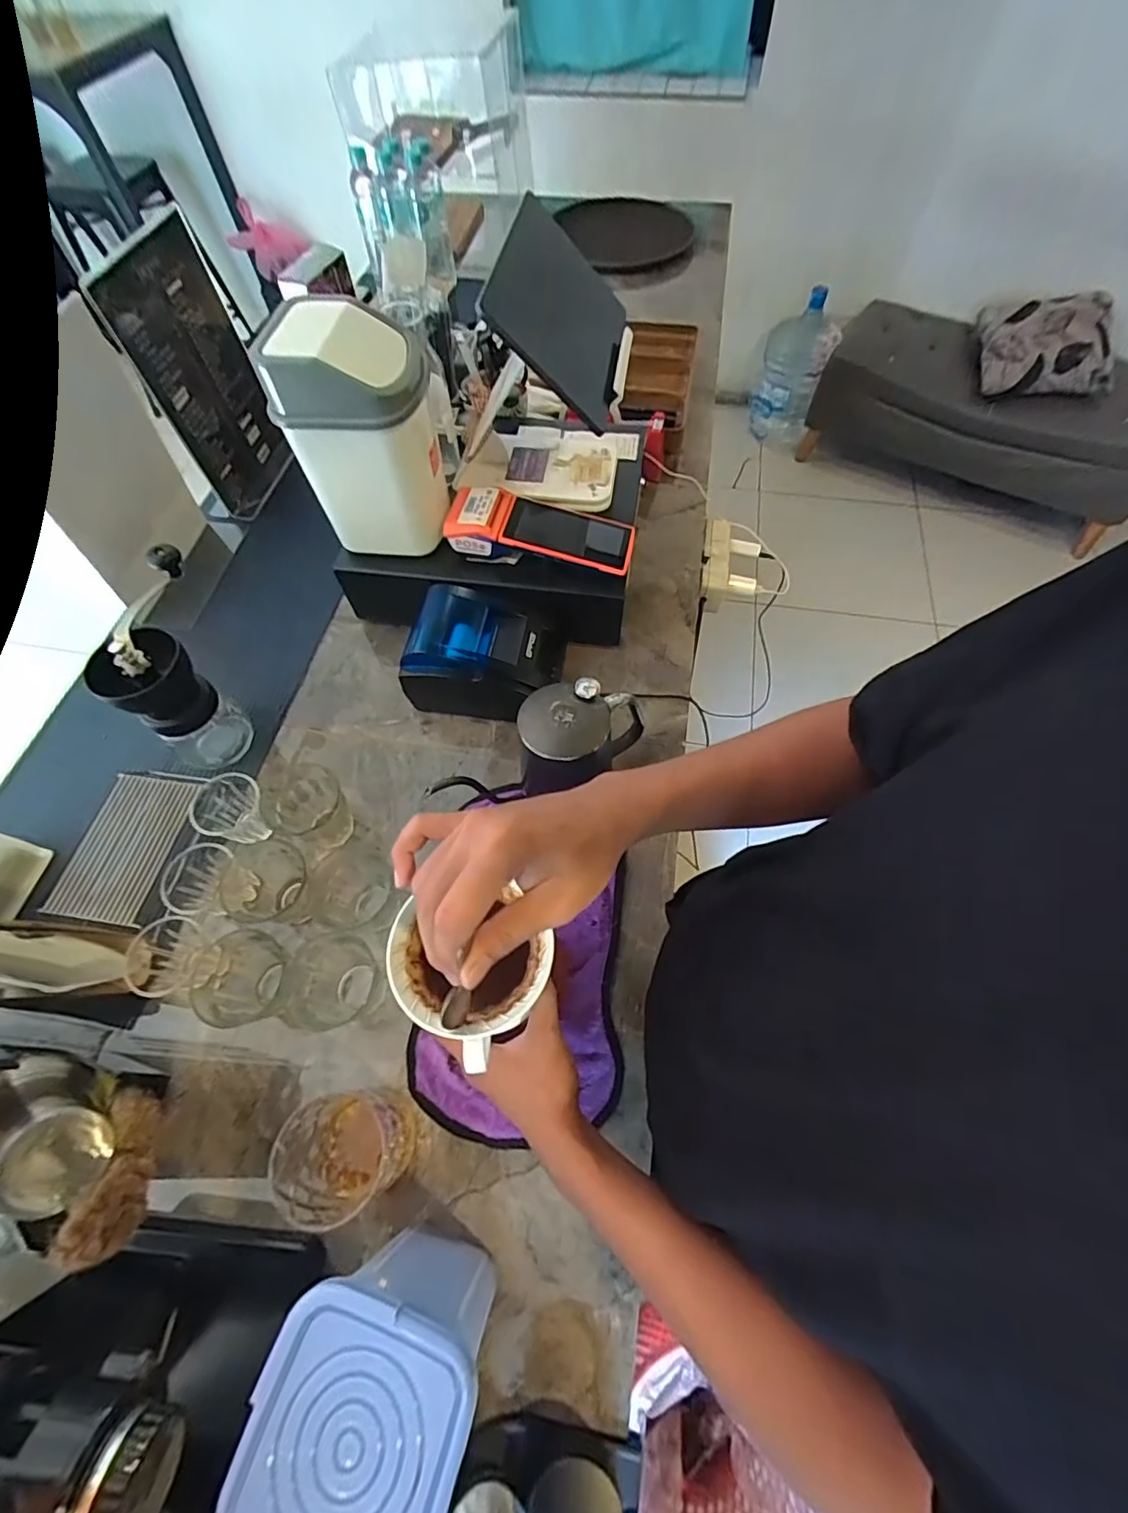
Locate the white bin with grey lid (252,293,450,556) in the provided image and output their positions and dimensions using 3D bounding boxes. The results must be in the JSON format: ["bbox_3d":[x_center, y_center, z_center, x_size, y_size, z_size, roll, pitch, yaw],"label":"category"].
[{"bbox_3d":[-0.204,-0.340,0.590,0.125,0.205,0.124,8,62,5],"label":"white bin with grey lid"}]

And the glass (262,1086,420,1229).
[{"bbox_3d":[-0.181,0.318,0.447,0.094,0.083,0.084,-11,62,-5],"label":"glass"}]

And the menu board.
[{"bbox_3d":[-0.495,-0.515,0.770,0.019,0.308,0.177,16,61,12],"label":"menu board"}]

